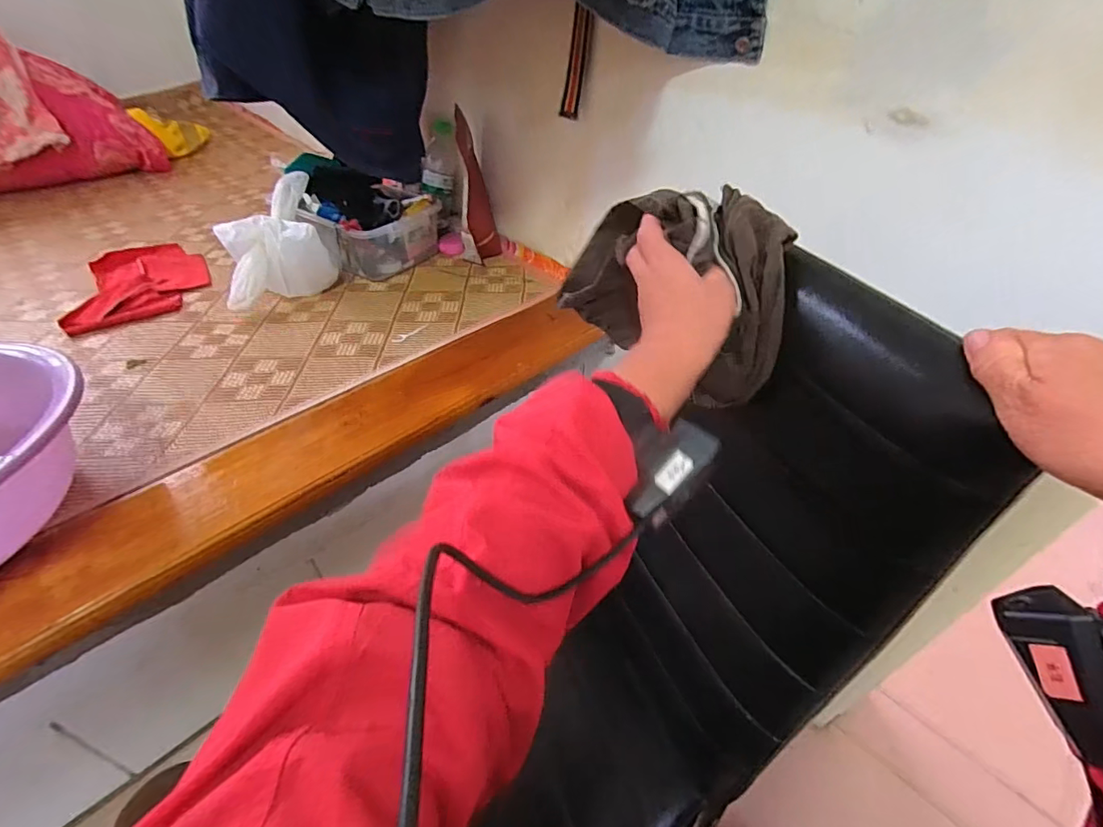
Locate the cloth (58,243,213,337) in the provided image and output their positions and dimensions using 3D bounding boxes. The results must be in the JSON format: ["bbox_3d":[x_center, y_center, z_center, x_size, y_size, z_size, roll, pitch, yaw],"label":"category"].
[{"bbox_3d":[-0.718,-0.233,0.886,0.186,0.016,0.282,-13,45,-17],"label":"cloth"}]

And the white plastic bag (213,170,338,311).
[{"bbox_3d":[-0.475,-0.289,0.859,0.177,0.150,0.153,-13,44,-17],"label":"white plastic bag"}]

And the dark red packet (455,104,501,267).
[{"bbox_3d":[-0.132,-0.397,0.920,0.067,0.240,0.161,-1,42,-4],"label":"dark red packet"}]

